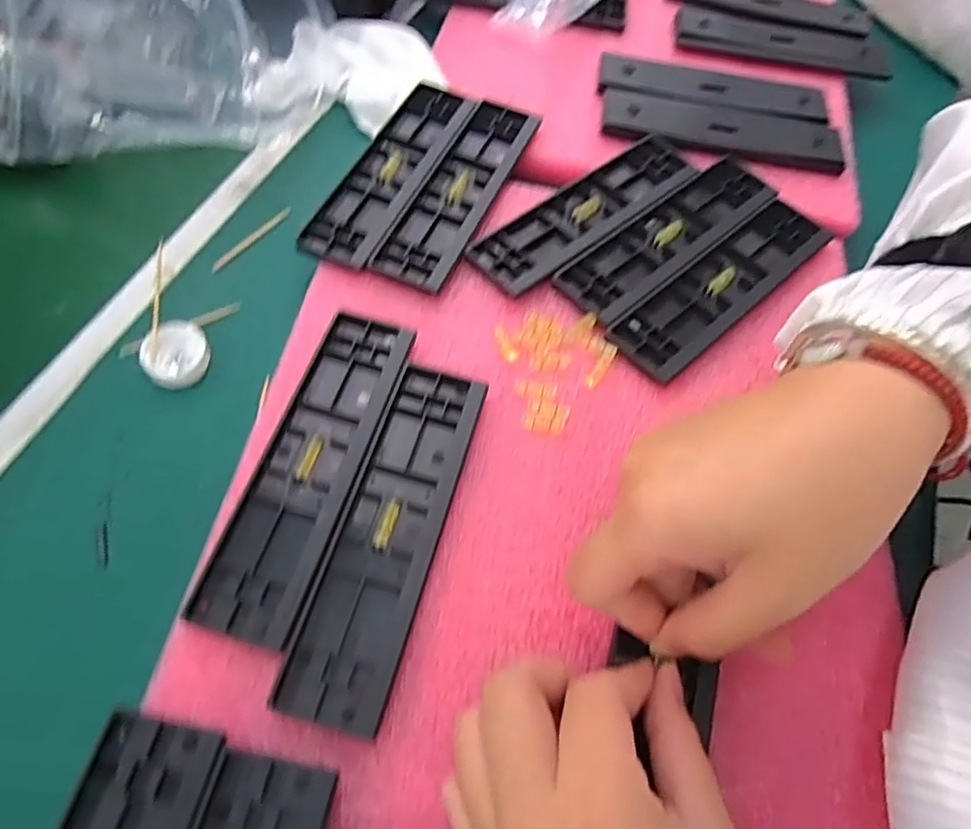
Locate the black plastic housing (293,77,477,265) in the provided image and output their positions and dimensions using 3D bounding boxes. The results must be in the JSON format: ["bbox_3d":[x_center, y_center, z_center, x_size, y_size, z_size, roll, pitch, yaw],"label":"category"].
[{"bbox_3d":[-0.055,-0.148,0.376,0.043,0.007,0.156,21,61,9],"label":"black plastic housing"}]

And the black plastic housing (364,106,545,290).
[{"bbox_3d":[-0.015,-0.135,0.372,0.040,0.006,0.154,21,61,9],"label":"black plastic housing"}]

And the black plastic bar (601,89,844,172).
[{"bbox_3d":[0.155,-0.188,0.411,0.153,0.006,0.046,11,60,3],"label":"black plastic bar"}]

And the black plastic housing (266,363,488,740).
[{"bbox_3d":[-0.039,0.047,0.269,0.040,0.004,0.157,15,60,5],"label":"black plastic housing"}]

